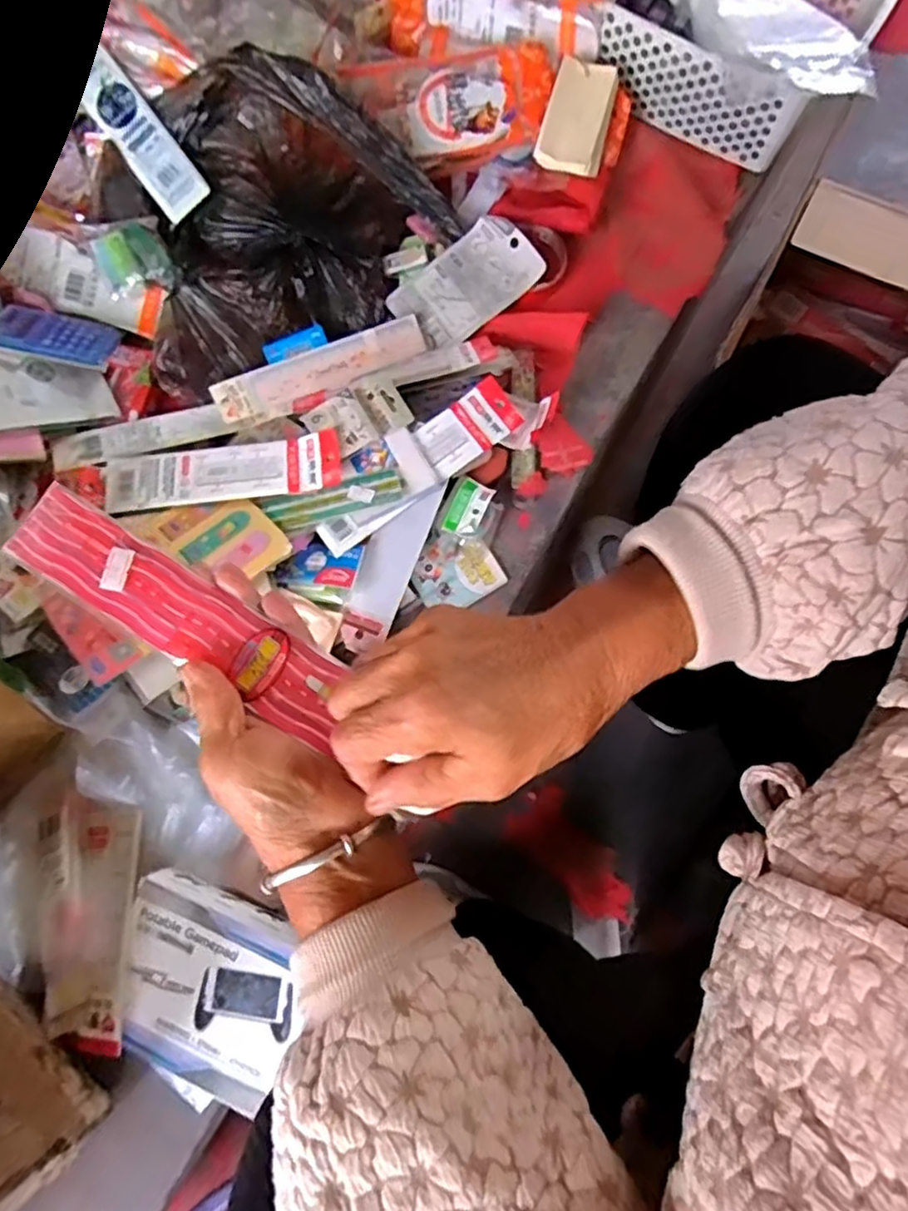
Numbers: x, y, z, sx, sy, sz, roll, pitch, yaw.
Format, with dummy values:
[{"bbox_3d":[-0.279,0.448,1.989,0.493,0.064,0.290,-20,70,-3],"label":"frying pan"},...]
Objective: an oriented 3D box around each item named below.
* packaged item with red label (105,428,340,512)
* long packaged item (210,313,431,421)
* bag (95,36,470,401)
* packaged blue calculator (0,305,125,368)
[{"bbox_3d":[-0.199,-0.115,0.562,0.202,0.009,0.049,-6,75,1],"label":"packaged item with red label"},{"bbox_3d":[-0.122,-0.219,0.599,0.199,0.018,0.043,-21,77,-3],"label":"long packaged item"},{"bbox_3d":[-0.171,-0.362,0.590,0.305,0.110,0.227,-26,77,-4],"label":"bag"},{"bbox_3d":[-0.368,-0.248,0.599,0.101,0.008,0.071,15,50,-8],"label":"packaged blue calculator"}]

